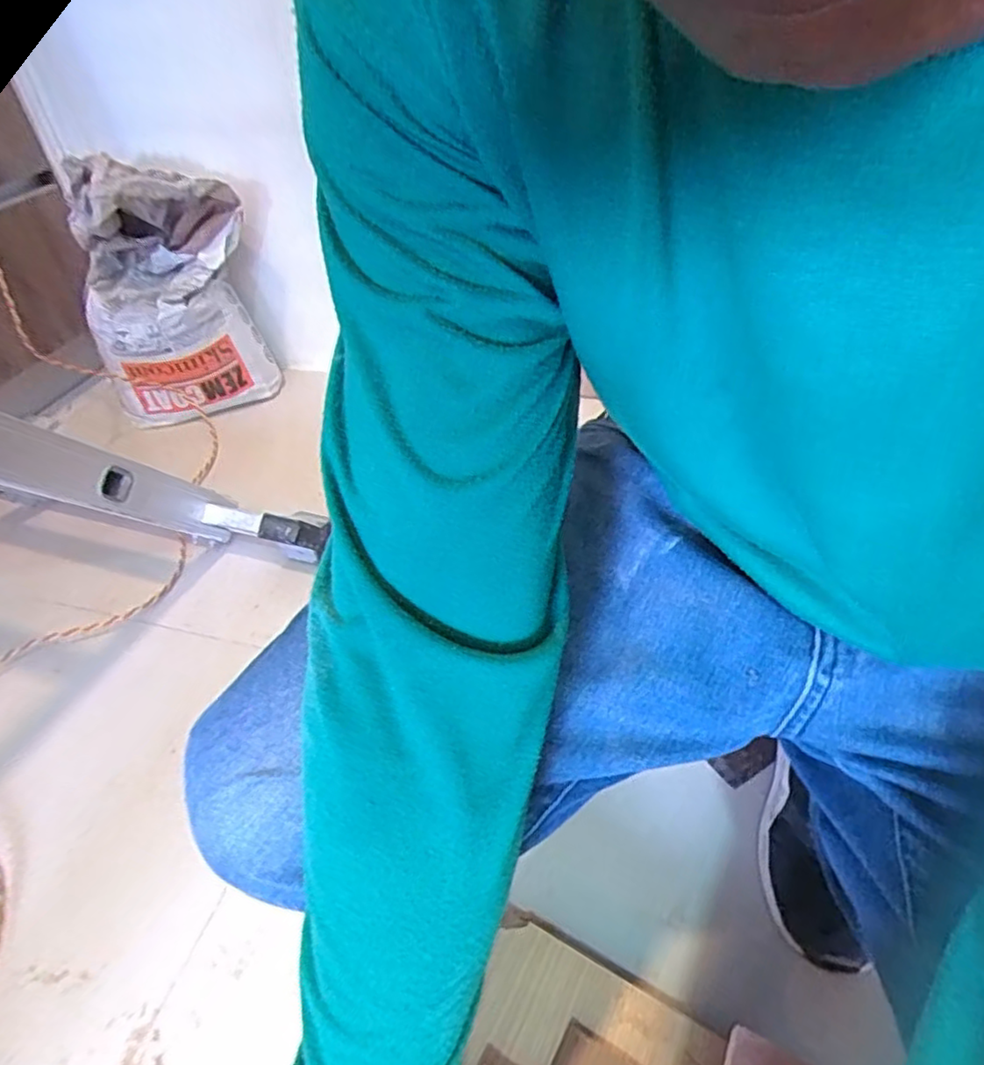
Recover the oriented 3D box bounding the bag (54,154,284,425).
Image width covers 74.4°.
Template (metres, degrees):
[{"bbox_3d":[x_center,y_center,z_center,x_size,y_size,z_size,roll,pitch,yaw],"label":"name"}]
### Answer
[{"bbox_3d":[-0.482,-0.353,0.976,0.251,0.341,0.124,-22,45,-18],"label":"bag"}]

